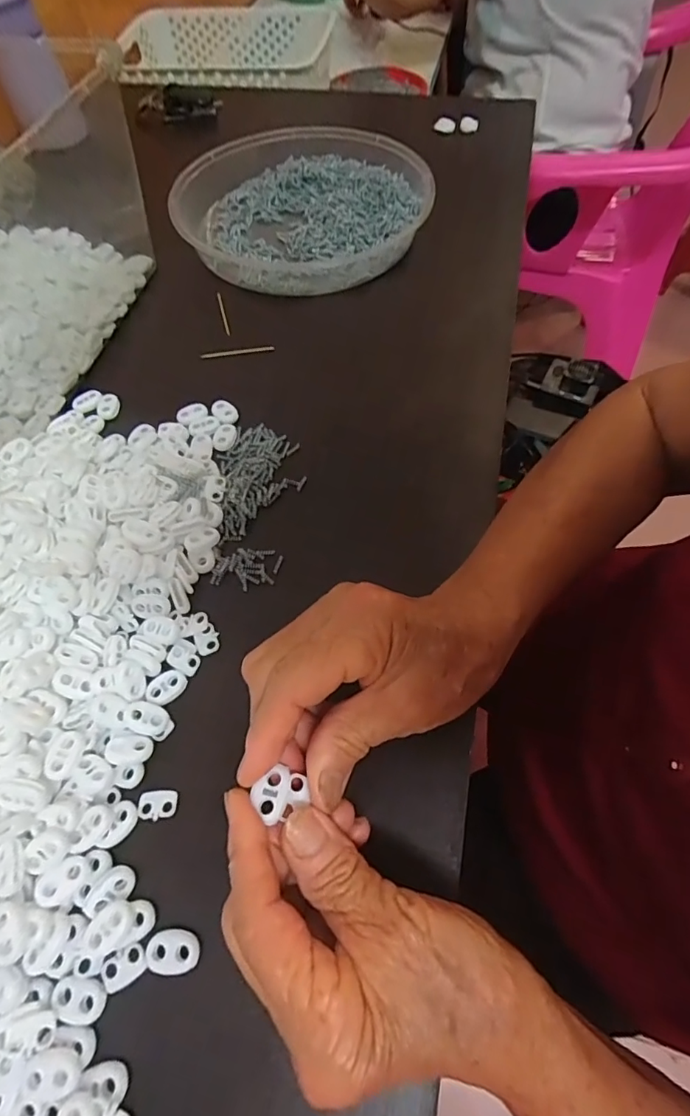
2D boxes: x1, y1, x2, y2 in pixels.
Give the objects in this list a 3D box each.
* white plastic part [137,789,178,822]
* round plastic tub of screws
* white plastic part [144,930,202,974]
[{"bbox_3d":[-0.092,0.120,0.248,0.019,0.004,0.013,-5,61,-1],"label":"white plastic part"},{"bbox_3d":[-0.036,-0.332,0.472,0.221,0.040,0.206,-1,61,2],"label":"round plastic tub of screws"},{"bbox_3d":[-0.074,0.170,0.219,0.023,0.005,0.014,-1,61,2],"label":"white plastic part"}]

